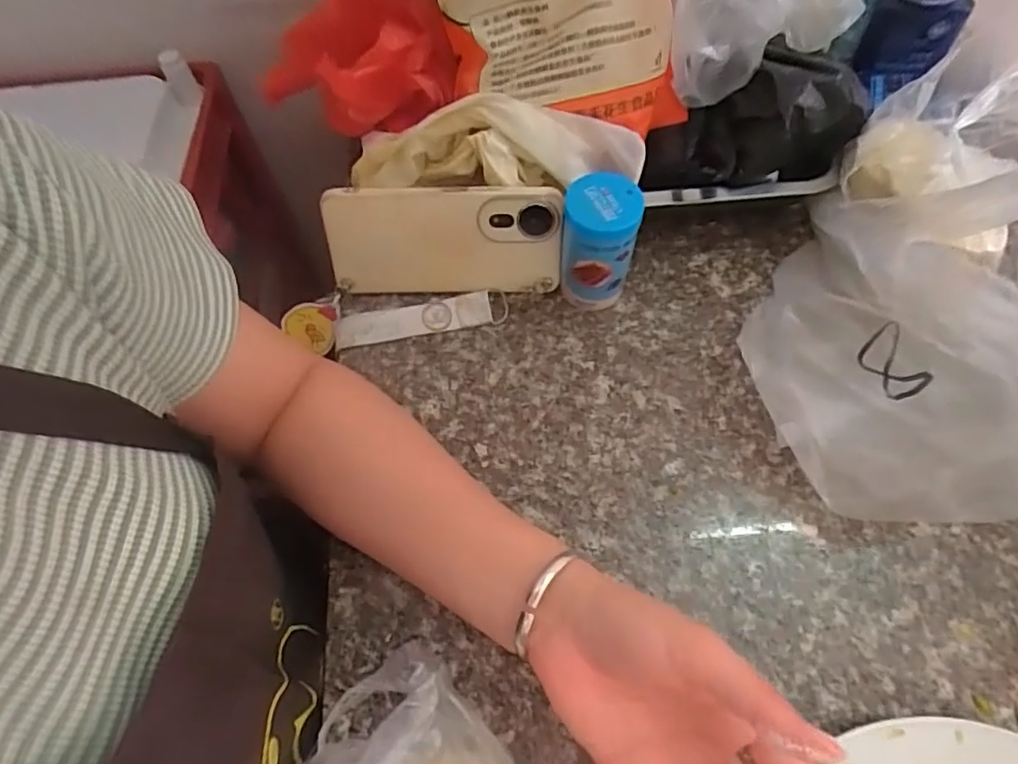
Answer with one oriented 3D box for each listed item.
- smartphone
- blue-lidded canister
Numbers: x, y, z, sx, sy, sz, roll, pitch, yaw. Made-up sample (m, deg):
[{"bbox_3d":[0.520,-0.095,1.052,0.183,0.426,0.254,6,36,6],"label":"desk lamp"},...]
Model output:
[{"bbox_3d":[-0.046,-0.098,0.430,0.162,0.078,0.006,1,41,3],"label":"smartphone"},{"bbox_3d":[0.061,-0.092,0.419,0.047,0.092,0.044,4,63,3],"label":"blue-lidded canister"}]

